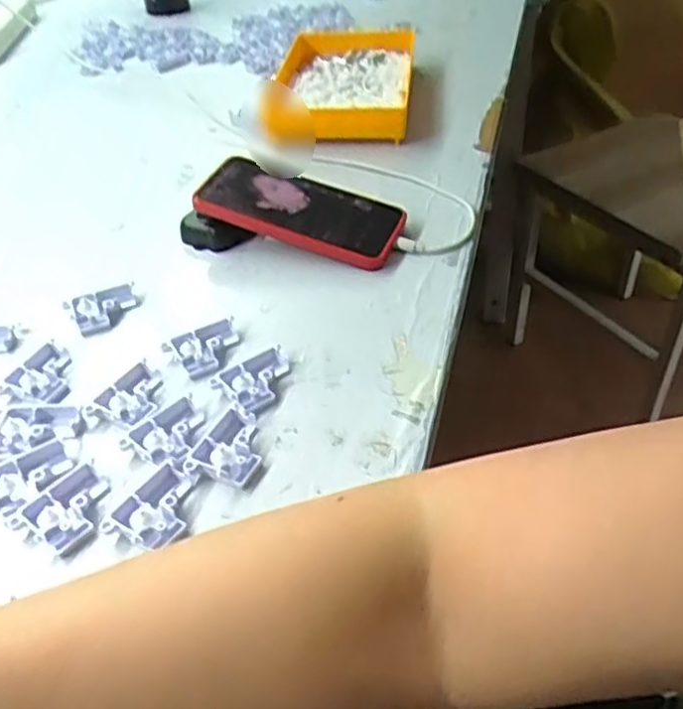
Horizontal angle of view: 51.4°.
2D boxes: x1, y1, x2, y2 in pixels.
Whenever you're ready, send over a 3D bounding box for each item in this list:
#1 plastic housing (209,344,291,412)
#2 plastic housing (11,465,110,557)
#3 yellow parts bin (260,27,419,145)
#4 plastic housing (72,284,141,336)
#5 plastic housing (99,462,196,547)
[{"bbox_3d":[-0.054,0.013,0.451,0.038,0.012,0.050,26,48,30],"label":"plastic housing"},{"bbox_3d":[-0.144,0.081,0.378,0.035,0.010,0.048,20,46,26],"label":"plastic housing"},{"bbox_3d":[-0.001,-0.301,0.789,0.154,0.041,0.263,3,41,6],"label":"yellow parts bin"},{"bbox_3d":[-0.172,-0.035,0.519,0.045,0.018,0.033,-23,44,-21],"label":"plastic housing"},{"bbox_3d":[-0.097,0.078,0.375,0.035,0.010,0.050,13,43,19],"label":"plastic housing"}]

